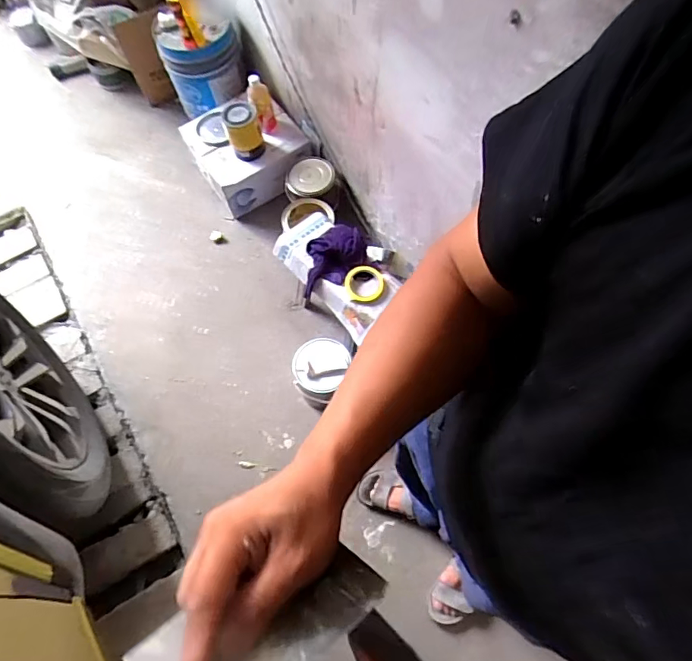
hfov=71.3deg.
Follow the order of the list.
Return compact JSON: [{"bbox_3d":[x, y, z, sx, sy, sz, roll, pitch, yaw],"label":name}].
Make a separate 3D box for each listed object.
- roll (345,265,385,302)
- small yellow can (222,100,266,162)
[{"bbox_3d":[0.047,-0.120,1.241,0.101,0.030,0.096,0,64,0],"label":"roll"},{"bbox_3d":[-0.315,-0.614,1.504,0.101,0.164,0.097,0,64,0],"label":"small yellow can"}]

